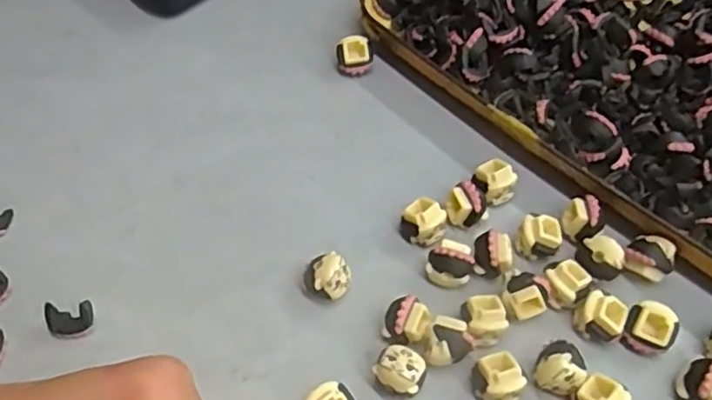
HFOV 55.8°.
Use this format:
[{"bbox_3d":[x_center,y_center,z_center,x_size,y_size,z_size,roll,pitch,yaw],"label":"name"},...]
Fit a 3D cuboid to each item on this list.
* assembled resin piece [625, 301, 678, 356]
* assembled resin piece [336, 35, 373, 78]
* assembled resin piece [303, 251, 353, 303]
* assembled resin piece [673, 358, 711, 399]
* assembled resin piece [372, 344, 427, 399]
[{"bbox_3d":[0.099,0.043,0.227,0.016,0.012,0.015,35,63,22],"label":"assembled resin piece"},{"bbox_3d":[-0.001,-0.065,0.304,0.016,0.014,0.015,0,56,1],"label":"assembled resin piece"},{"bbox_3d":[-0.010,0.029,0.239,0.016,0.017,0.014,25,60,17],"label":"assembled resin piece"},{"bbox_3d":[0.113,0.059,0.217,0.014,0.015,0.015,-35,62,-20],"label":"assembled resin piece"},{"bbox_3d":[0.015,0.056,0.218,0.016,0.015,0.014,20,59,14],"label":"assembled resin piece"}]

